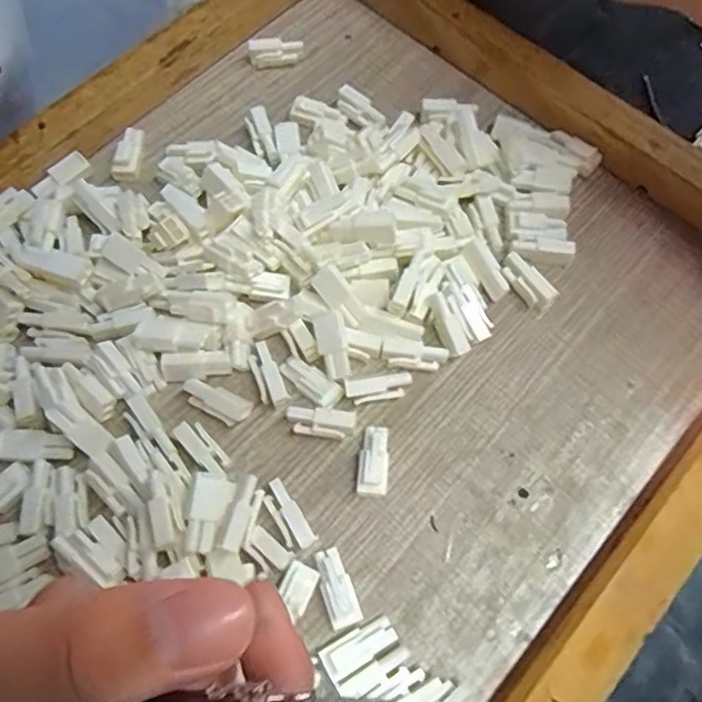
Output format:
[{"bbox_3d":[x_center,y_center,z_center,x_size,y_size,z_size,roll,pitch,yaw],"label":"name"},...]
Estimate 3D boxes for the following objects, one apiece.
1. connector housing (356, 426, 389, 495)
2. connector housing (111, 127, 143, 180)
[{"bbox_3d":[0.008,0.040,0.224,0.011,0.010,0.025,6,57,0],"label":"connector housing"},{"bbox_3d":[-0.096,-0.087,0.271,0.010,0.008,0.024,9,70,1],"label":"connector housing"}]

